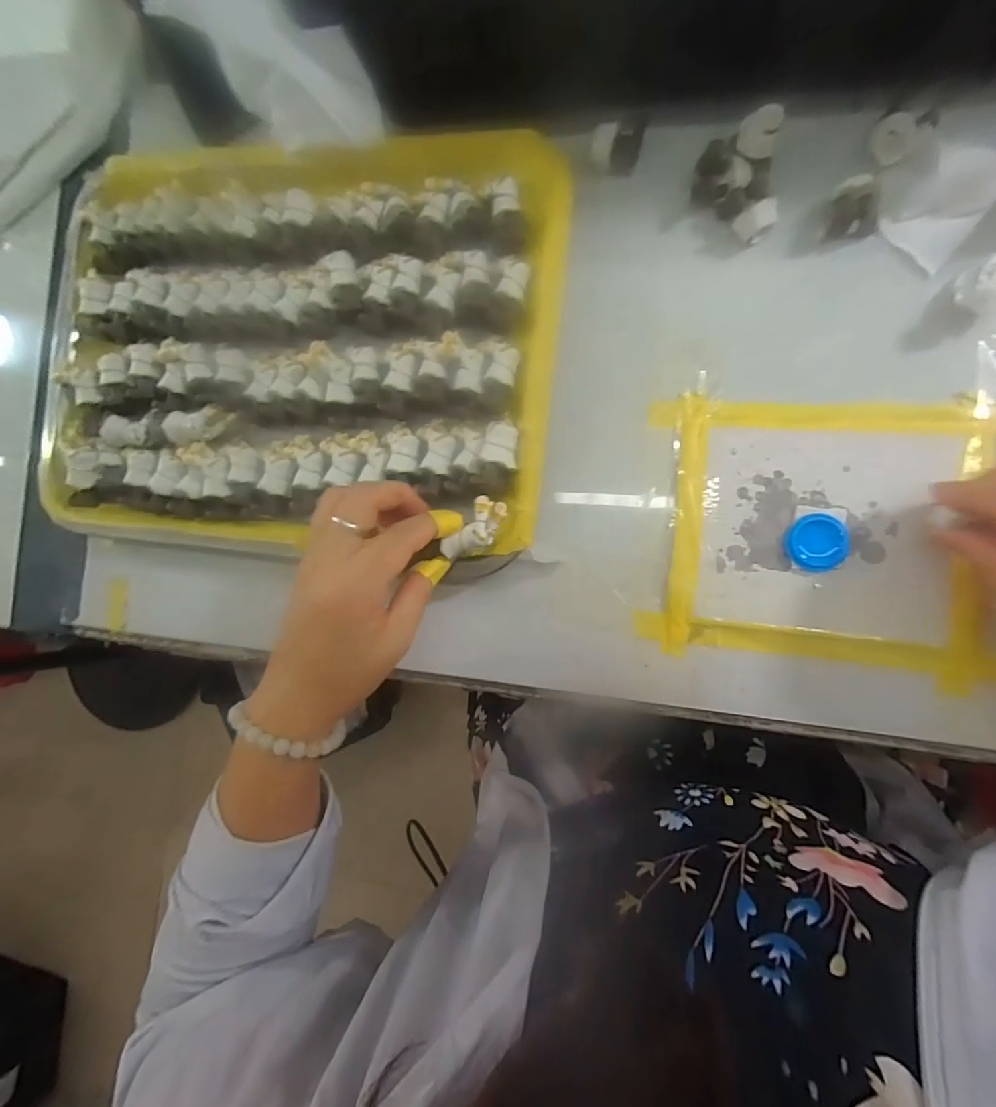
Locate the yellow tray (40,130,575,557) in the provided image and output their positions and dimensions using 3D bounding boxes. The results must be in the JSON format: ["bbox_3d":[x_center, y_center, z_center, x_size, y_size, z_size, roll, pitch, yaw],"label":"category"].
[{"bbox_3d":[-0.135,-0.129,0.319,0.337,0.023,0.253,6,90,12],"label":"yellow tray"}]

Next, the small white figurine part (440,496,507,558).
[{"bbox_3d":[-0.012,-0.013,0.277,0.020,0.009,0.041,40,74,7],"label":"small white figurine part"}]

